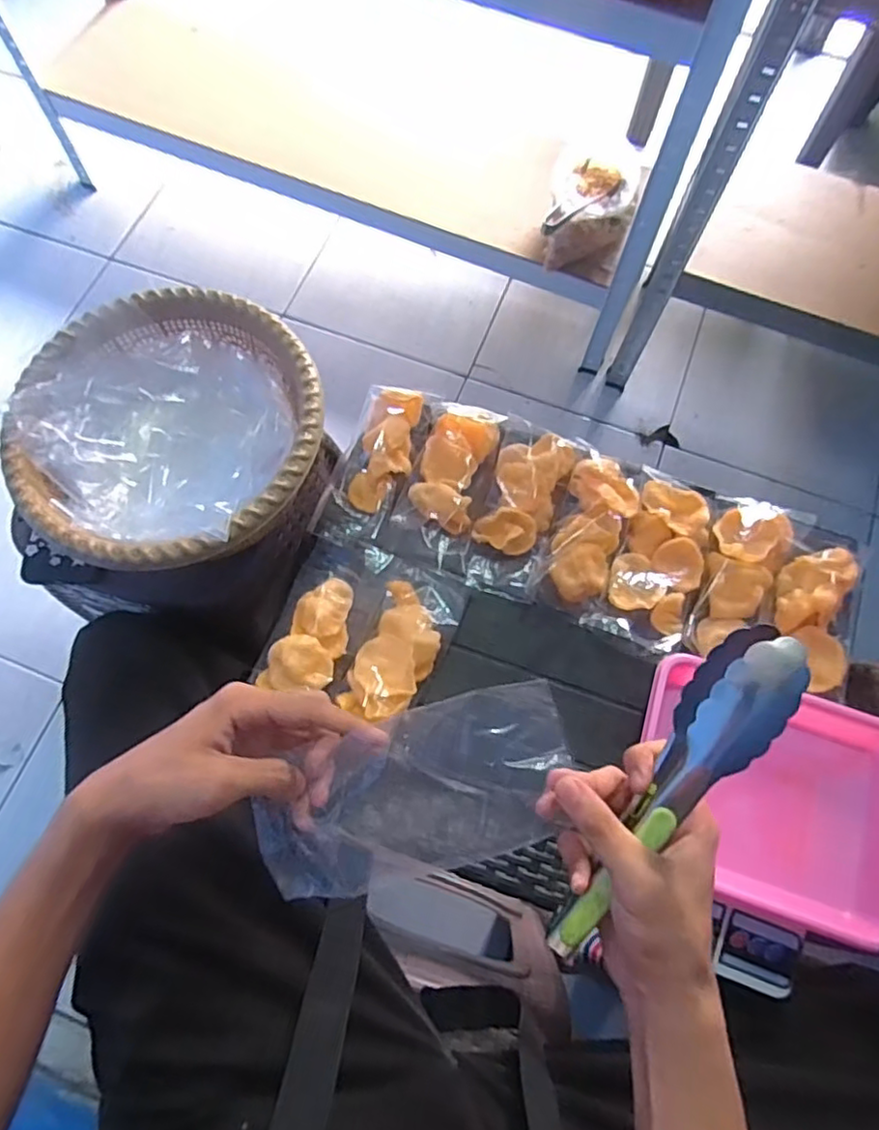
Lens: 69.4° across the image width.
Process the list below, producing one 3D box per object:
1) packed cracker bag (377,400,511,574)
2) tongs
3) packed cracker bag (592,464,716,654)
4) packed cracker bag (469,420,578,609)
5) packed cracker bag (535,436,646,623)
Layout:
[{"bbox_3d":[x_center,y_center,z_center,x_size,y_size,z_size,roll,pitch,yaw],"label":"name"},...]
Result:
[{"bbox_3d":[0.008,-0.085,0.665,0.086,0.034,0.180,15,71,3],"label":"packed cracker bag"},{"bbox_3d":[0.127,0.128,0.354,0.044,0.034,0.212,33,98,9],"label":"tongs"},{"bbox_3d":[0.227,-0.008,0.645,0.085,0.025,0.188,22,72,5],"label":"packed cracker bag"},{"bbox_3d":[0.085,-0.060,0.658,0.080,0.033,0.184,18,71,4],"label":"packed cracker bag"},{"bbox_3d":[0.157,-0.038,0.650,0.072,0.029,0.179,18,71,4],"label":"packed cracker bag"}]

